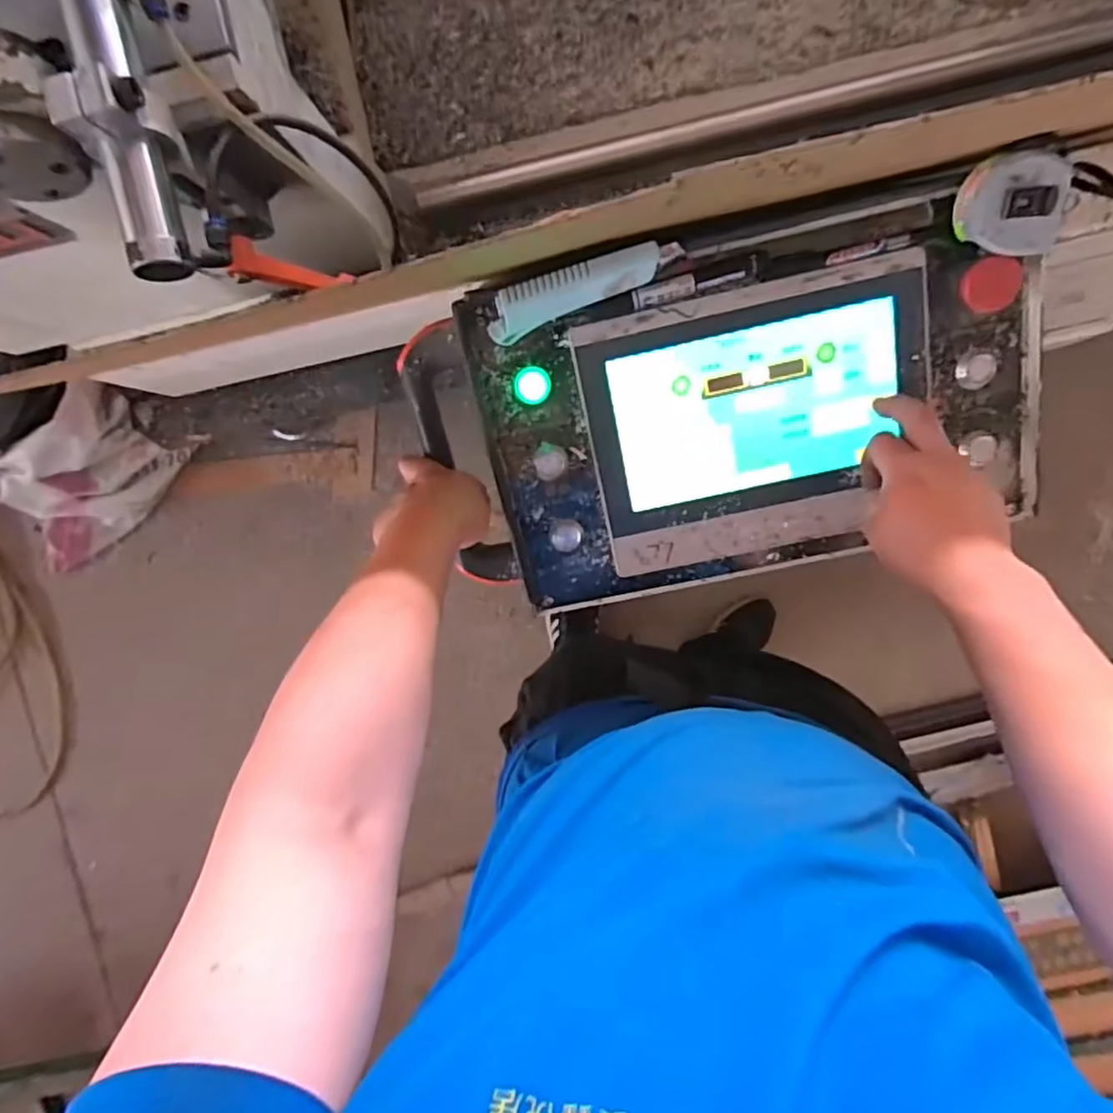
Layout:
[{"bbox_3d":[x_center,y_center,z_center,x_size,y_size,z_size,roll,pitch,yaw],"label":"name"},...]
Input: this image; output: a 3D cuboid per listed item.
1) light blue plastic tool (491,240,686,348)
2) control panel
[{"bbox_3d":[0.019,-0.200,0.490,0.148,0.023,0.032,-20,96,4],"label":"light blue plastic tool"},{"bbox_3d":[0.133,-0.112,0.552,0.498,0.086,0.277,-11,109,5],"label":"control panel"}]

